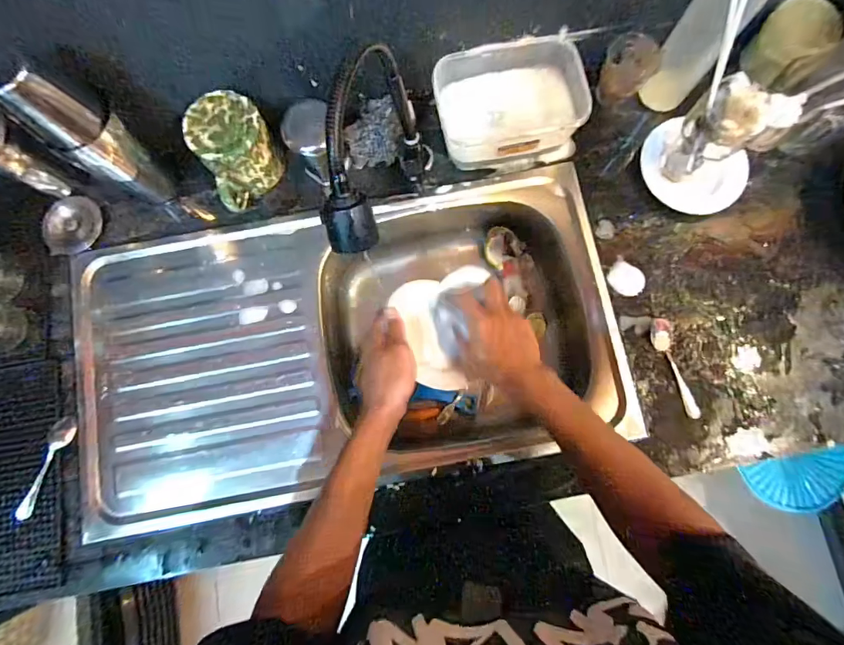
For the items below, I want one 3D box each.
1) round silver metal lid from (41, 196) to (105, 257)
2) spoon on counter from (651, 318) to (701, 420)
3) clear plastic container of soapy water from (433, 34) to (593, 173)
[{"bbox_3d":[-0.514,-0.142,0.634,0.070,0.018,0.091,36,82,7],"label":"round silver metal lid"},{"bbox_3d":[0.340,0.062,0.582,0.029,0.009,0.137,-15,80,-2],"label":"spoon on counter"},{"bbox_3d":[0.125,-0.304,0.611,0.202,0.082,0.142,-9,80,-1],"label":"clear plastic container of soapy water"}]

